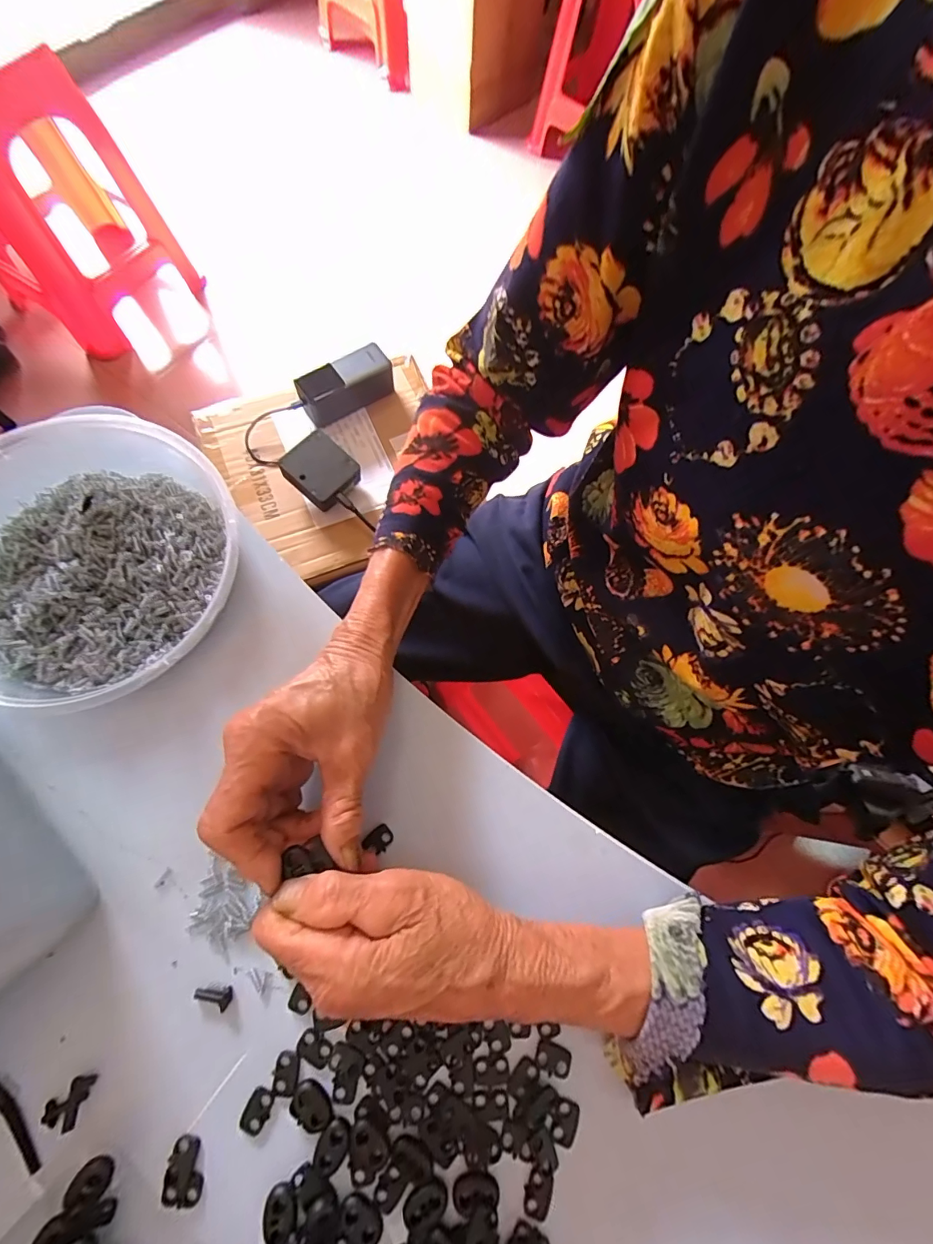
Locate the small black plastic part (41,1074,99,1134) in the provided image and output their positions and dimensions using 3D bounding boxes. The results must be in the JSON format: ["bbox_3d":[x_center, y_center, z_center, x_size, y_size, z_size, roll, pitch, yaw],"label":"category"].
[{"bbox_3d":[-0.199,0.237,0.226,0.018,0.004,0.020,14,70,2],"label":"small black plastic part"}]

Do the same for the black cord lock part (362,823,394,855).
[{"bbox_3d":[-0.052,0.129,0.270,0.016,0.004,0.013,-40,76,-16],"label":"black cord lock part"}]

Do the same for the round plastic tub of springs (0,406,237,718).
[{"bbox_3d":[-0.248,-0.039,0.291,0.207,0.058,0.186,15,70,3],"label":"round plastic tub of springs"}]

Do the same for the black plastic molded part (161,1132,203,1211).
[{"bbox_3d":[-0.137,0.267,0.221,0.017,0.004,0.026,5,69,-1],"label":"black plastic molded part"}]

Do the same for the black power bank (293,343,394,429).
[{"bbox_3d":[-0.173,-0.336,0.643,0.130,0.052,0.057,-34,75,-13],"label":"black power bank"}]

